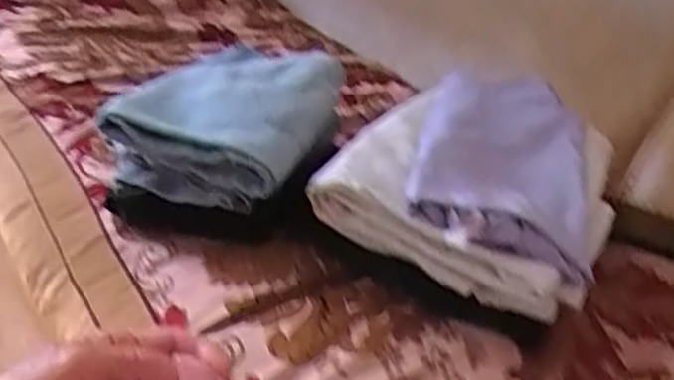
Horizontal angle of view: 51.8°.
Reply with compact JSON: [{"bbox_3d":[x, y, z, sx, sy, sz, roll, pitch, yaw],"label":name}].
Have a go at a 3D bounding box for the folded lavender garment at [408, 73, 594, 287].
[{"bbox_3d":[0.156,-0.030,0.652,0.154,0.055,0.288,11,30,6],"label":"folded lavender garment"}]

